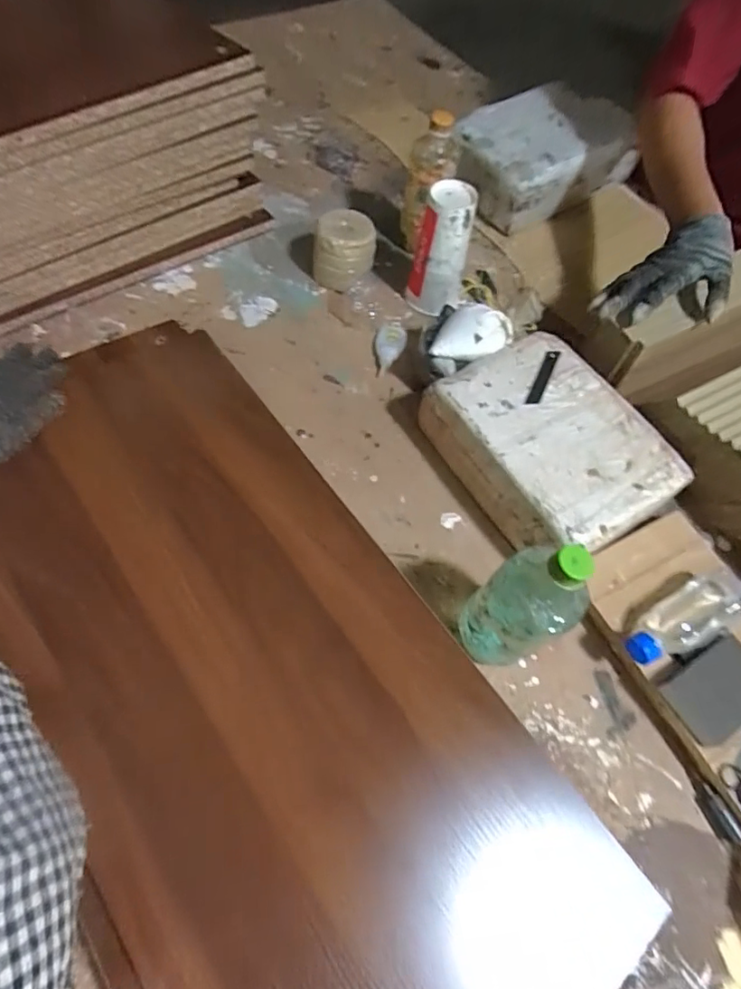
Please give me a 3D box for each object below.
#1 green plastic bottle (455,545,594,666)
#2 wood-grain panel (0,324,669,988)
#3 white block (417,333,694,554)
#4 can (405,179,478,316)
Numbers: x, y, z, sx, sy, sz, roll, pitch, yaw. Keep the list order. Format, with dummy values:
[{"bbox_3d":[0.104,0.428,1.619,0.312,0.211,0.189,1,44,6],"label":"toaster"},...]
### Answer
[{"bbox_3d":[0.134,0.108,0.494,0.068,0.201,0.074,2,62,-4],"label":"green plastic bottle"},{"bbox_3d":[-0.124,0.132,0.467,0.327,0.023,0.715,-32,67,-19],"label":"wood-grain panel"},{"bbox_3d":[0.209,-0.055,0.649,0.200,0.099,0.256,-27,68,-18],"label":"white block"},{"bbox_3d":[0.096,-0.335,0.741,0.076,0.156,0.066,9,62,-1],"label":"can"}]

